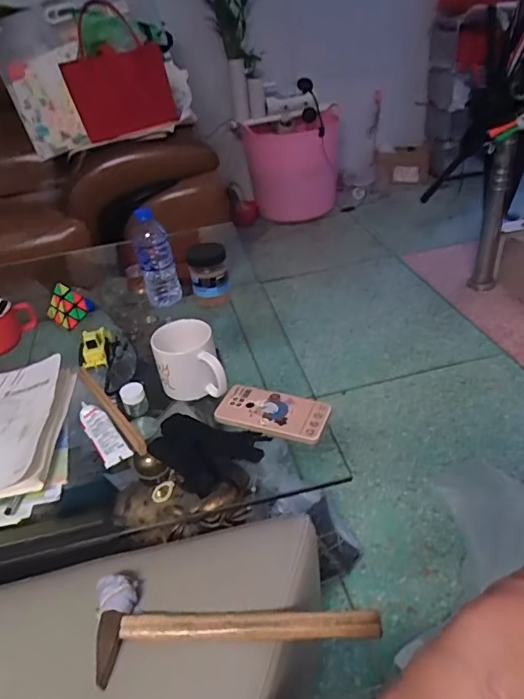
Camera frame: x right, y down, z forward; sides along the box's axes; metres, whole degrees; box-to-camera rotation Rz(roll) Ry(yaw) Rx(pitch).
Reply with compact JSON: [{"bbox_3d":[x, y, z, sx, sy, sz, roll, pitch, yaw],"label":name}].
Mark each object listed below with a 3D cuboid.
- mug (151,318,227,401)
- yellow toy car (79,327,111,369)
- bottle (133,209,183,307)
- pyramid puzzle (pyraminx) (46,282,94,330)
[{"bbox_3d":[-0.111,0.023,0.750,0.092,0.097,0.099,-17,37,-13],"label":"mug"},{"bbox_3d":[-0.290,-0.005,0.858,0.053,0.036,0.085,-12,36,-7],"label":"yellow toy car"},{"bbox_3d":[-0.205,-0.170,0.973,0.070,0.197,0.065,-14,36,-9],"label":"bottle"},{"bbox_3d":[-0.385,-0.088,0.992,0.090,0.075,0.075,-20,37,-17],"label":"pyramid puzzle (pyraminx)"}]

